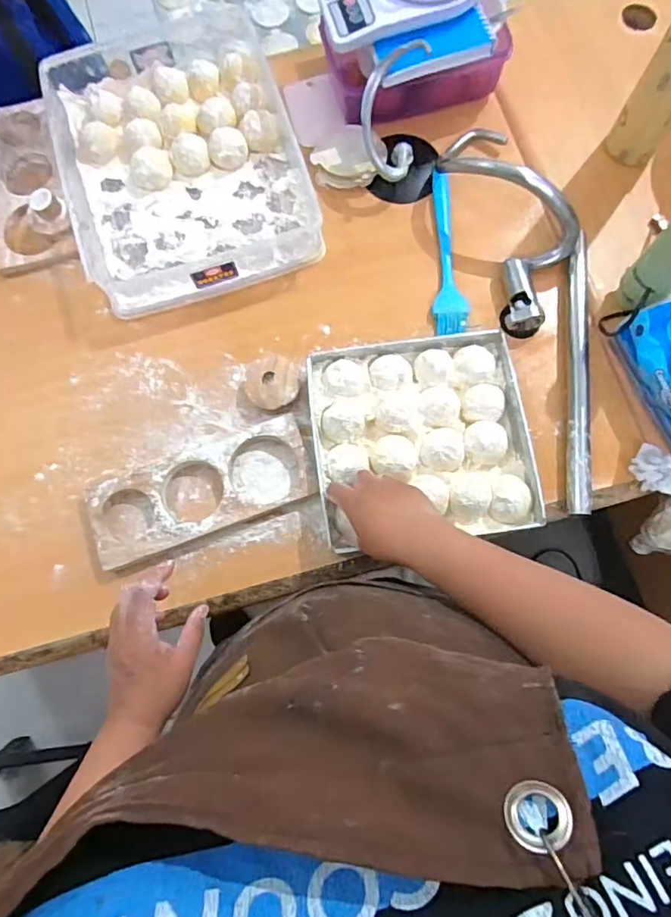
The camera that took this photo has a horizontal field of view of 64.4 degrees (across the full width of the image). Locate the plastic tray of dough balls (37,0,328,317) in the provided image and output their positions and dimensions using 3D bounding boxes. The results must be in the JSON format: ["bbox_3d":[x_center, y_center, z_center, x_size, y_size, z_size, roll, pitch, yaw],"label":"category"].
[{"bbox_3d":[-0.197,-0.390,0.687,0.294,0.059,0.379,-15,76,-3],"label":"plastic tray of dough balls"}]

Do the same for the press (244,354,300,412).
[{"bbox_3d":[-0.074,-0.086,0.625,0.062,0.022,0.063,0,76,1],"label":"press"}]

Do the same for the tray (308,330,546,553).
[{"bbox_3d":[0.093,-0.026,0.588,0.223,0.033,0.222,-6,76,0],"label":"tray"}]

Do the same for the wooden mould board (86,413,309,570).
[{"bbox_3d":[-0.149,0.038,0.594,0.242,0.023,0.093,-21,77,-4],"label":"wooden mould board"}]

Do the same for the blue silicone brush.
[{"bbox_3d":[0.143,-0.256,0.665,0.042,0.024,0.220,2,76,1],"label":"blue silicone brush"}]

